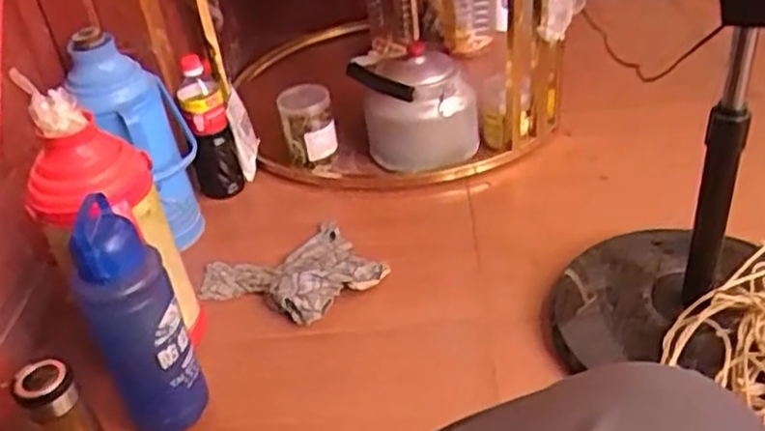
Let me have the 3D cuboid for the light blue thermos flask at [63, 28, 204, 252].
[{"bbox_3d":[-0.370,-0.108,1.156,0.115,0.358,0.129,11,40,24],"label":"light blue thermos flask"}]

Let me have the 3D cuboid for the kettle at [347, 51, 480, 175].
[{"bbox_3d":[0.057,-0.195,1.355,0.204,0.197,0.188,-11,36,-4],"label":"kettle"}]

